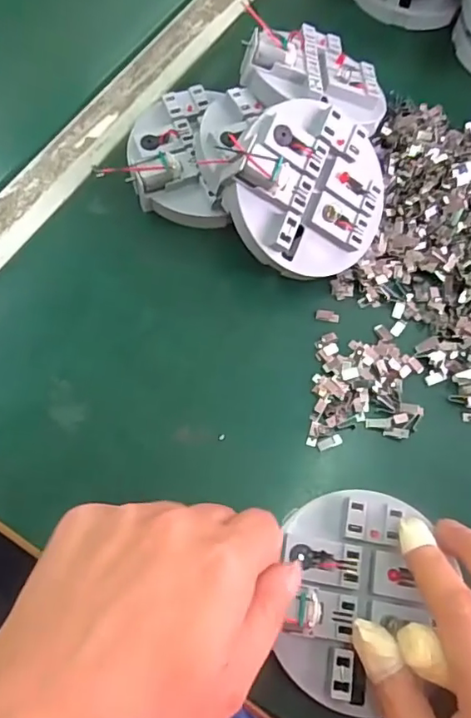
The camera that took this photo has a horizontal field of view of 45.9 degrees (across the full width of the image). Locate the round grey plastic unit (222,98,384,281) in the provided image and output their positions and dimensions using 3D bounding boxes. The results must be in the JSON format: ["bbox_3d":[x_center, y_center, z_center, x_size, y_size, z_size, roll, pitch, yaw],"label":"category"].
[{"bbox_3d":[0.047,-0.100,0.328,0.096,0.019,0.098,-2,96,-20],"label":"round grey plastic unit"}]

